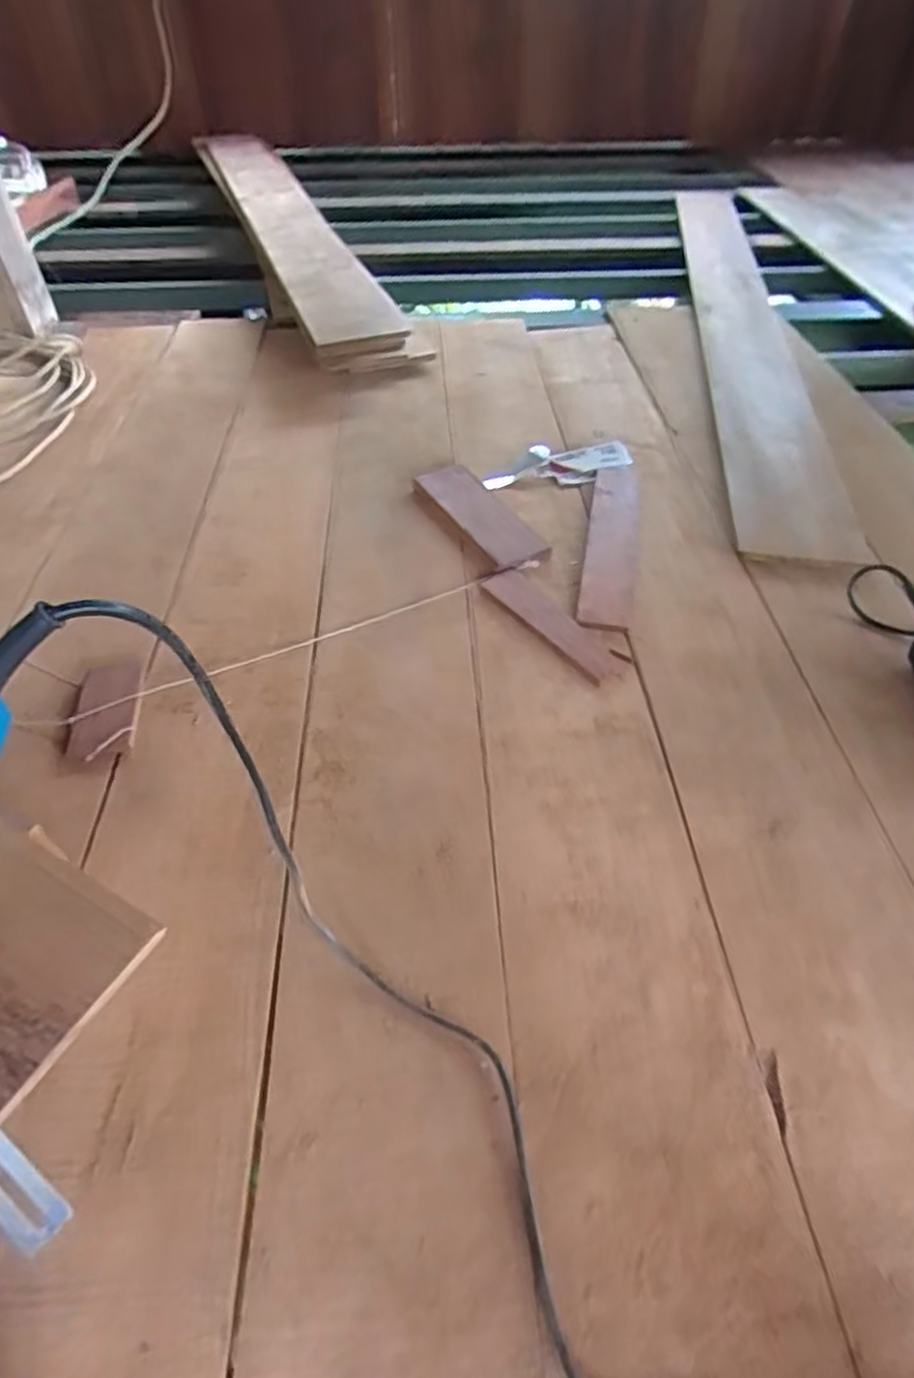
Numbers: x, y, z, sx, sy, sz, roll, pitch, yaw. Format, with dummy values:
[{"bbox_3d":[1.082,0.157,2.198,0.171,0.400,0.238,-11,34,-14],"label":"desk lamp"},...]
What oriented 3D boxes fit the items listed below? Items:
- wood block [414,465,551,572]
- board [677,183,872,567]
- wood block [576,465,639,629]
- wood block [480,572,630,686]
[{"bbox_3d":[0.033,-0.255,1.009,0.087,0.017,0.255,-26,54,-20],"label":"wood block"},{"bbox_3d":[0.618,-0.838,1.526,0.191,0.038,1.844,5,49,6],"label":"board"},{"bbox_3d":[0.221,-0.222,0.989,0.066,0.024,0.390,8,50,8],"label":"wood block"},{"bbox_3d":[0.121,-0.084,0.877,0.056,0.009,0.220,-32,56,-24],"label":"wood block"}]

